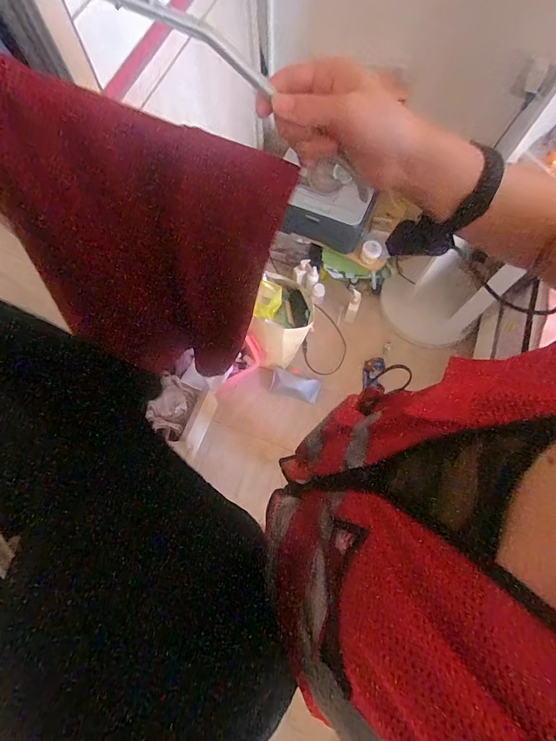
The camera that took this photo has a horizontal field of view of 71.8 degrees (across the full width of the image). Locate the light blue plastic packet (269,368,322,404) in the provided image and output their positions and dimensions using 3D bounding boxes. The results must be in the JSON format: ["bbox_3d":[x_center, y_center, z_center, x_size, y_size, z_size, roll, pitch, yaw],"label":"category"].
[{"bbox_3d":[0.071,0.060,1.490,0.190,0.024,0.092,16,99,-10],"label":"light blue plastic packet"}]

